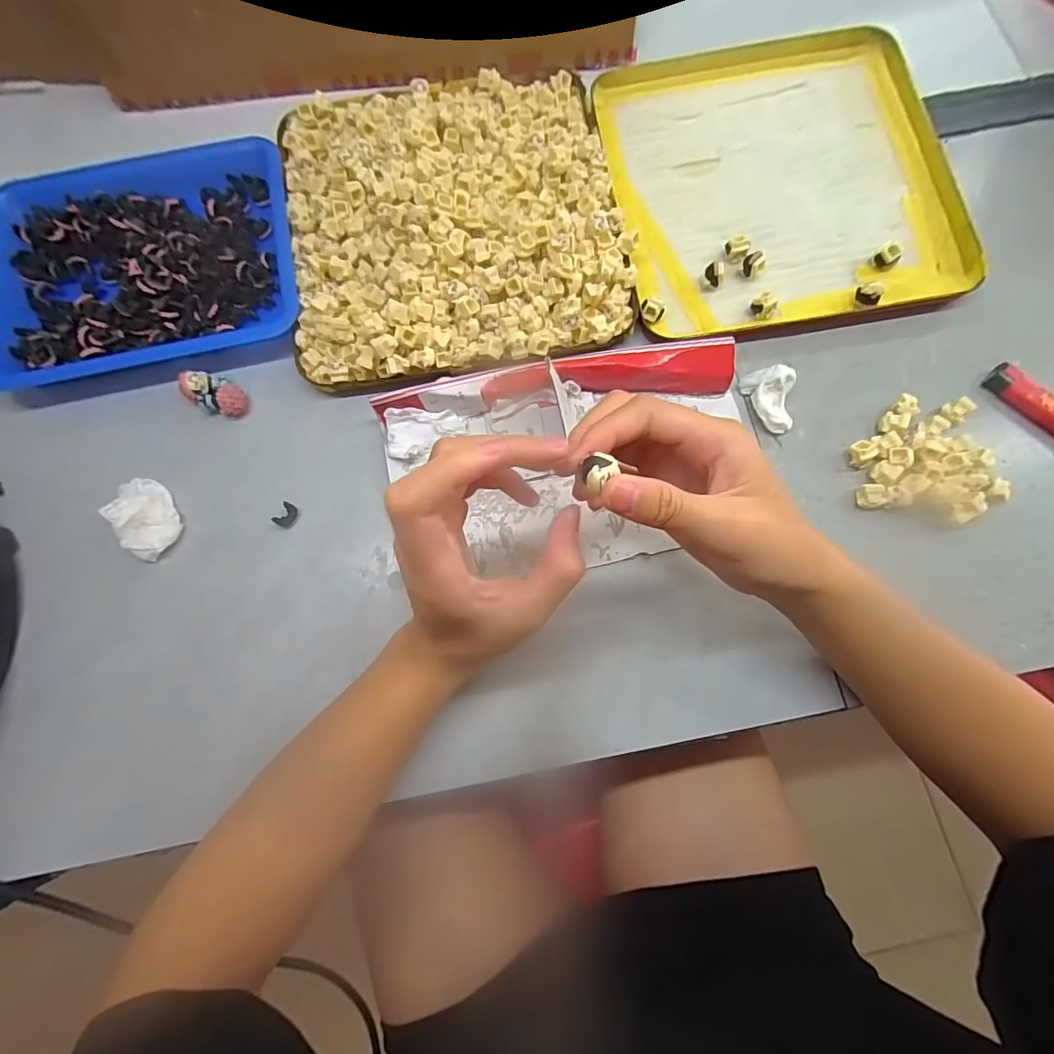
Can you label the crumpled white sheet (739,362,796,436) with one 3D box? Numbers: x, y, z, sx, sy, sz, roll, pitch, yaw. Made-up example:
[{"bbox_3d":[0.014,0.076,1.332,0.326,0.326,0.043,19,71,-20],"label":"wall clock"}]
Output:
[{"bbox_3d":[0.161,-0.085,0.312,0.027,0.023,0.040,-1,78,1],"label":"crumpled white sheet"}]

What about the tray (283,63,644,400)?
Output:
[{"bbox_3d":[-0.053,-0.225,0.340,0.232,0.034,0.236,-10,78,-1],"label":"tray"}]

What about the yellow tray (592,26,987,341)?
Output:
[{"bbox_3d":[0.183,-0.266,0.354,0.231,0.015,0.250,-9,78,-1],"label":"yellow tray"}]

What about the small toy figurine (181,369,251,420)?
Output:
[{"bbox_3d":[-0.213,-0.091,0.323,0.037,0.021,0.025,25,80,6],"label":"small toy figurine"}]

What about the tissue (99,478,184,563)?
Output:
[{"bbox_3d":[-0.247,-0.005,0.307,0.034,0.017,0.050,-37,80,-6],"label":"tissue"}]

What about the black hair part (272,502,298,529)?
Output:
[{"bbox_3d":[-0.157,-0.008,0.309,0.010,0.008,0.016,27,80,6],"label":"black hair part"}]

